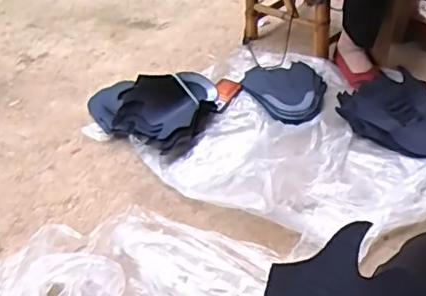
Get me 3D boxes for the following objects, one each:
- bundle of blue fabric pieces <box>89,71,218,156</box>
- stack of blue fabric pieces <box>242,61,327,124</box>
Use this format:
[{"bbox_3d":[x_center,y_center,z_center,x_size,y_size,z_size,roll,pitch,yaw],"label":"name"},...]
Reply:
[{"bbox_3d":[-0.162,-0.135,1.486,0.327,0.109,0.267,28,49,21],"label":"bundle of blue fabric pieces"},{"bbox_3d":[0.216,-0.165,1.585,0.213,0.041,0.298,-18,45,-14],"label":"stack of blue fabric pieces"}]

